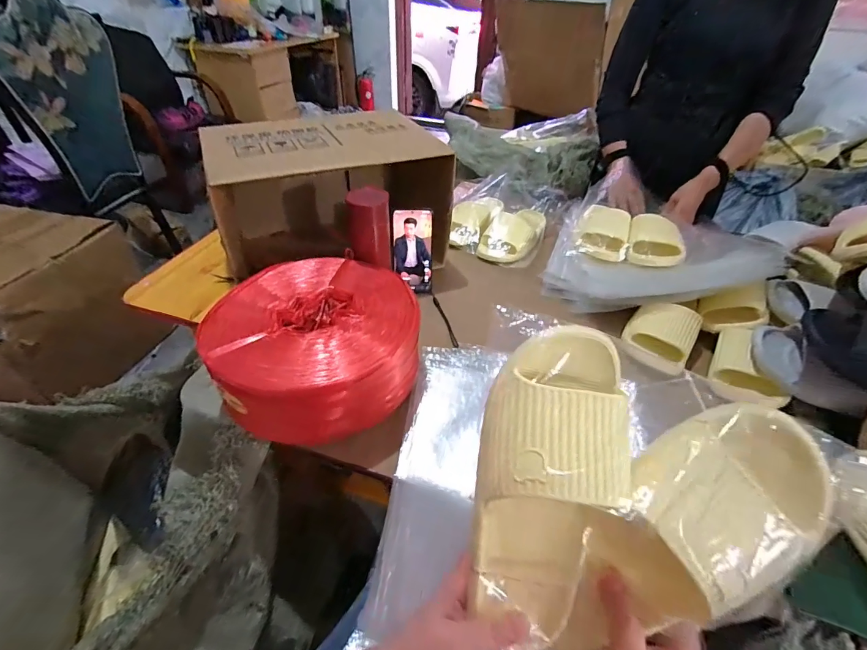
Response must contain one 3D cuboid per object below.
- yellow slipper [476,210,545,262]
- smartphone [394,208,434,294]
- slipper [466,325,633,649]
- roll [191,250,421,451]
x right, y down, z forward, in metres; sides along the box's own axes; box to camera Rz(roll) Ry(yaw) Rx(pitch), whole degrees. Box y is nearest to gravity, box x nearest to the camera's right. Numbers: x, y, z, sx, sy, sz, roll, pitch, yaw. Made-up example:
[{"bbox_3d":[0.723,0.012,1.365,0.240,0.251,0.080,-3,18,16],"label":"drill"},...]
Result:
[{"bbox_3d":[0.200,-0.234,0.930,0.117,0.060,0.249,22,45,20],"label":"yellow slipper"},{"bbox_3d":[-0.038,-0.140,0.747,0.073,0.159,0.007,-1,23,-5],"label":"smartphone"},{"bbox_3d":[0.086,0.122,0.290,0.109,0.235,0.074,11,2,9],"label":"slipper"},{"bbox_3d":[-0.169,0.028,0.586,0.278,0.138,0.260,-10,43,-13],"label":"roll"}]

